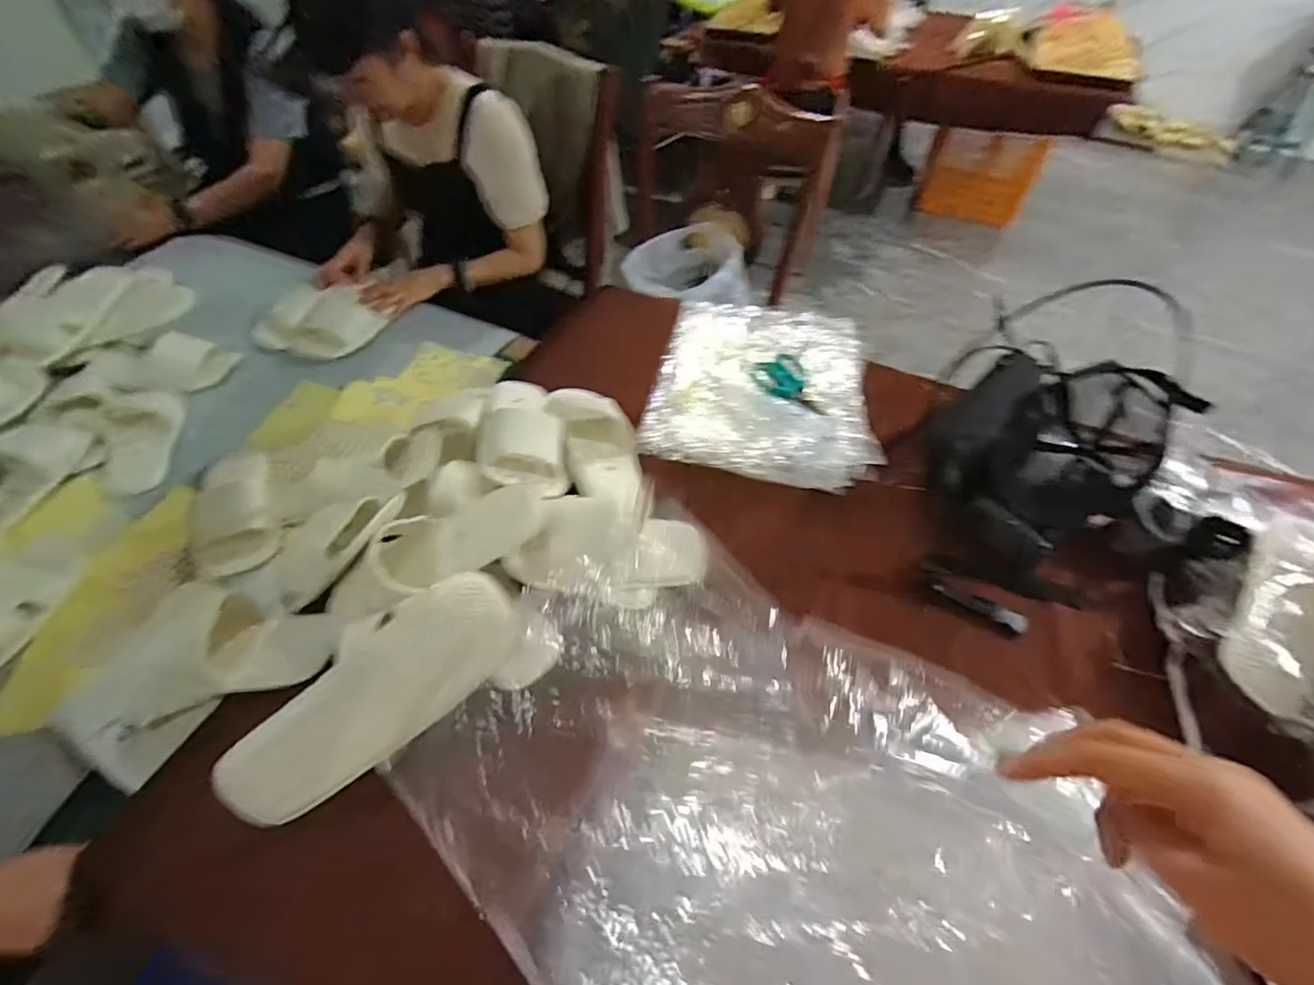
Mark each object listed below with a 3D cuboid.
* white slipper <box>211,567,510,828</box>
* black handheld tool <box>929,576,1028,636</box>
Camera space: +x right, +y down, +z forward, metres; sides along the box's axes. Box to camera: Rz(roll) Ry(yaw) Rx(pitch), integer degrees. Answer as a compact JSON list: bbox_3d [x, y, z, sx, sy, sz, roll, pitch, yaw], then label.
[{"bbox_3d":[-0.275,0.185,0.564,0.270,0.118,0.075,-37,23,-25],"label":"white slipper"},{"bbox_3d":[0.377,0.128,0.665,0.109,0.013,0.027,27,57,19],"label":"black handheld tool"}]

